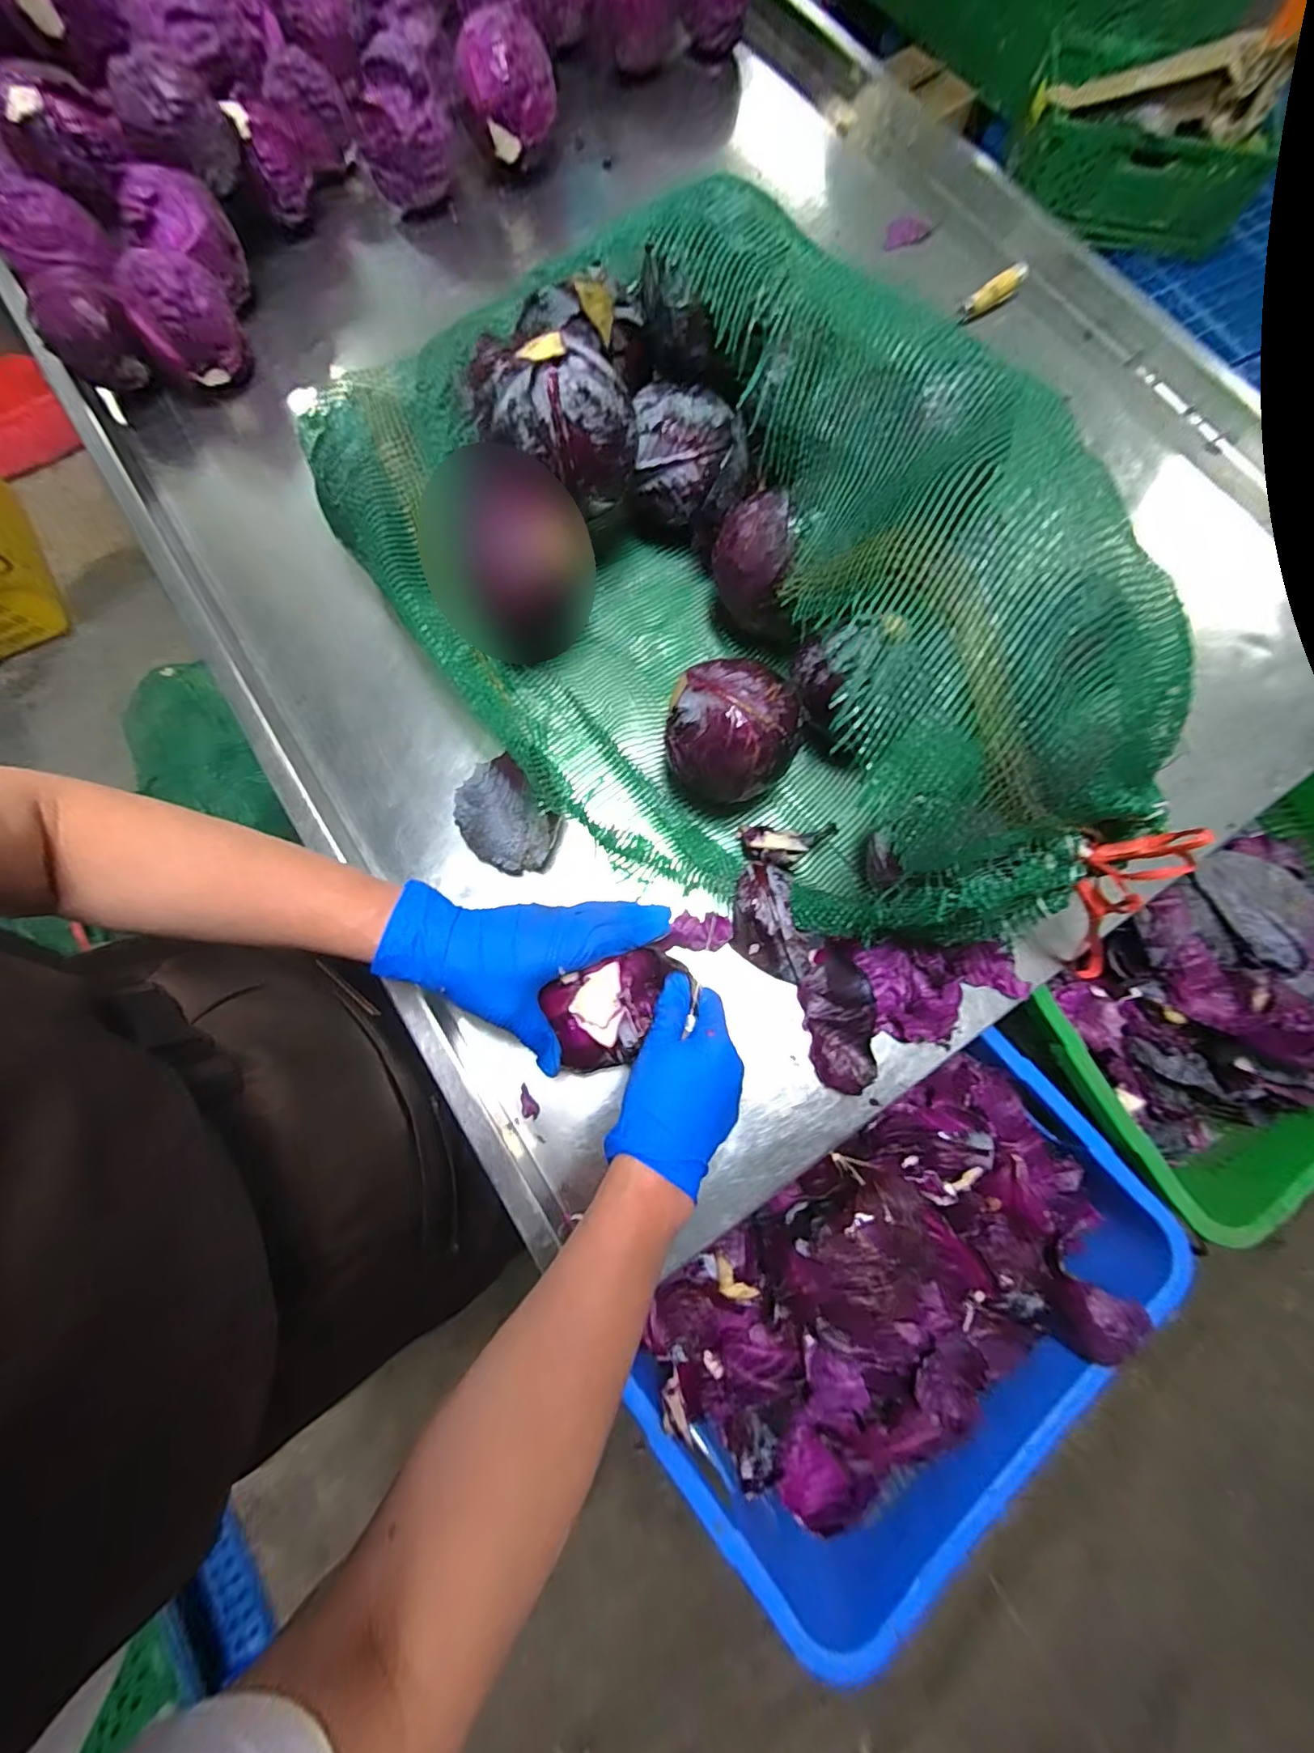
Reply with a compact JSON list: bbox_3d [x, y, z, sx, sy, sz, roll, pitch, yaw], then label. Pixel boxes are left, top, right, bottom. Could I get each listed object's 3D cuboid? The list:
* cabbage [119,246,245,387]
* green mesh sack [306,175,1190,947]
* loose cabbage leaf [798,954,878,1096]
[{"bbox_3d":[-0.490,-0.580,0.569,0.094,0.081,0.089,-33,80,-8],"label":"cabbage"},{"bbox_3d":[0.051,-0.228,0.468,0.406,0.207,0.693,-41,81,-9],"label":"green mesh sack"},{"bbox_3d":[0.156,0.125,0.467,0.052,0.030,0.108,-9,77,-3],"label":"loose cabbage leaf"}]

